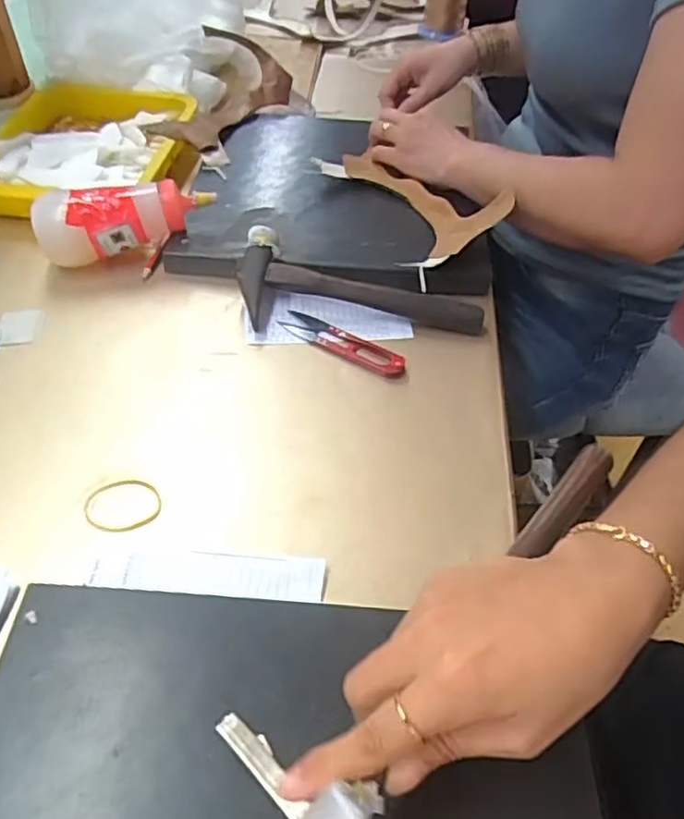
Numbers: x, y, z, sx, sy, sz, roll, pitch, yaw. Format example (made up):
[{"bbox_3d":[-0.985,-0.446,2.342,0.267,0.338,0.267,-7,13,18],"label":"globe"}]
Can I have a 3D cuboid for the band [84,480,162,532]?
[{"bbox_3d":[-0.146,0.063,0.433,0.048,0.004,0.041,-11,49,-14],"label":"band"}]

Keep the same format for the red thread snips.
[{"bbox_3d":[0.001,-0.058,0.544,0.114,0.013,0.026,25,50,18],"label":"red thread snips"}]

